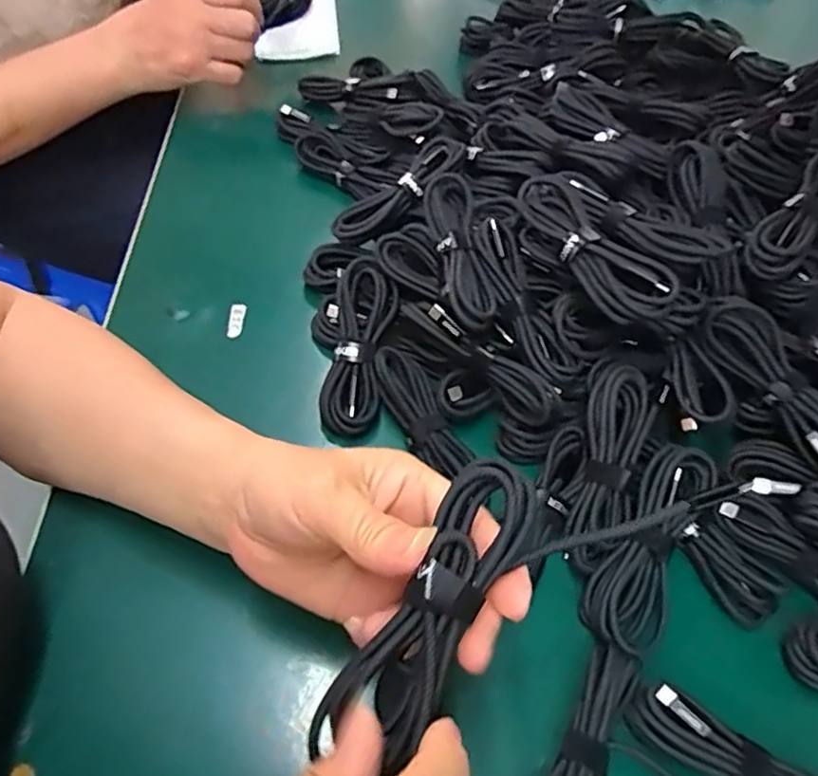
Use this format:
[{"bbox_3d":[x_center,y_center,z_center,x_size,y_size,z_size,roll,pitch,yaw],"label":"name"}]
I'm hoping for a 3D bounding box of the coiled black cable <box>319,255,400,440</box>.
[{"bbox_3d":[-0.031,-0.024,0.402,0.037,0.024,0.110,7,70,2],"label":"coiled black cable"}]

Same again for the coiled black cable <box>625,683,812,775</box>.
[{"bbox_3d":[0.152,0.170,0.283,0.108,0.023,0.033,31,60,18],"label":"coiled black cable"}]

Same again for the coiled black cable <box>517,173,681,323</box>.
[{"bbox_3d":[0.101,-0.082,0.366,0.038,0.016,0.113,-26,61,-18],"label":"coiled black cable"}]

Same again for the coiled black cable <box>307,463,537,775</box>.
[{"bbox_3d":[0.009,0.071,0.211,0.030,0.017,0.102,29,68,16],"label":"coiled black cable"}]

